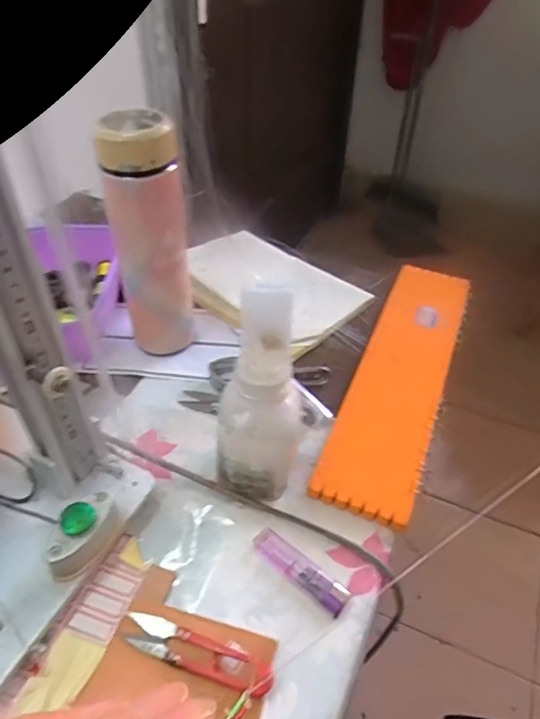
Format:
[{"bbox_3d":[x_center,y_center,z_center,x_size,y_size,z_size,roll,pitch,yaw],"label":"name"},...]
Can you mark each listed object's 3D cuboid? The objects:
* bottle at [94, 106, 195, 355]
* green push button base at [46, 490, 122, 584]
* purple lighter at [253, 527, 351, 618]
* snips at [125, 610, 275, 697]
[{"bbox_3d":[-0.107,-0.105,0.466,0.062,0.209,0.059,-25,50,-26],"label":"bottle"},{"bbox_3d":[-0.127,0.119,0.354,0.026,0.034,0.057,22,47,20],"label":"green push button base"},{"bbox_3d":[0.021,0.149,0.371,0.075,0.010,0.020,31,50,27],"label":"purple lighter"},{"bbox_3d":[-0.046,0.186,0.330,0.099,0.011,0.022,15,45,13],"label":"snips"}]

